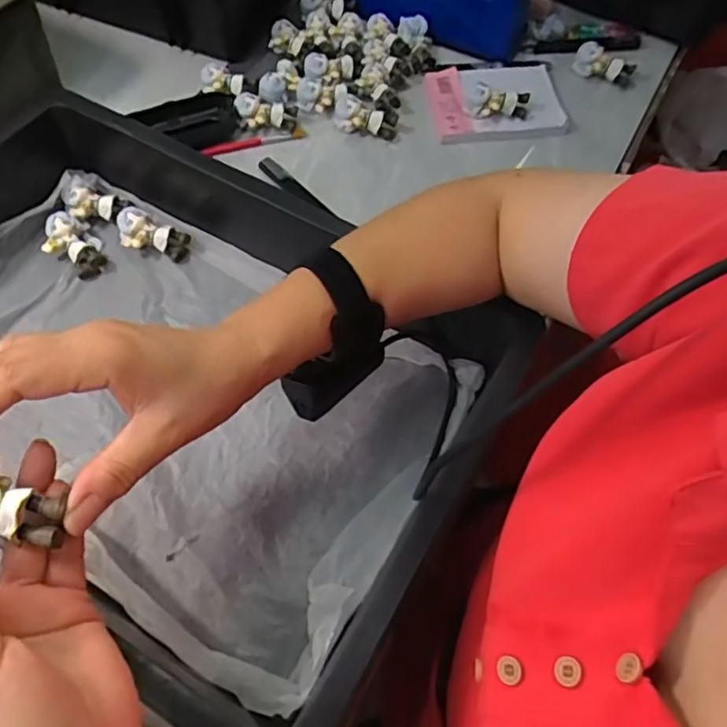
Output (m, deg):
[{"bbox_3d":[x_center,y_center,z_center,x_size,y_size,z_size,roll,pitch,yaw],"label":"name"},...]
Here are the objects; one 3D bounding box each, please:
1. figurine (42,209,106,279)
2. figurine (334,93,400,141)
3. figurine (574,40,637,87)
[{"bbox_3d":[-0.246,-0.101,0.508,0.056,0.025,0.036,29,64,13],"label":"figurine"},{"bbox_3d":[0.001,-0.243,0.591,0.066,0.026,0.032,20,62,8],"label":"figurine"},{"bbox_3d":[0.241,-0.299,0.593,0.059,0.026,0.025,18,62,7],"label":"figurine"}]

